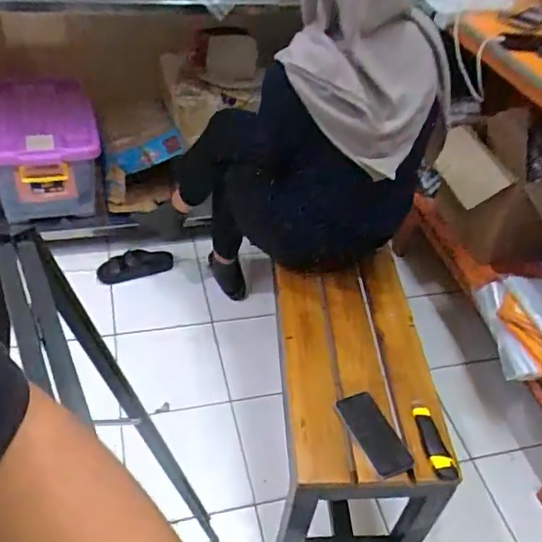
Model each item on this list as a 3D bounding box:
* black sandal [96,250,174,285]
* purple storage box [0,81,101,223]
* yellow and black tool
[{"bbox_3d":[-0.437,-0.010,1.833,0.241,0.065,0.089,-6,44,-14],"label":"black sandal"},{"bbox_3d":[-0.711,-0.372,1.777,0.323,0.322,0.331,-8,45,-16],"label":"purple storage box"},{"bbox_3d":[0.283,0.297,0.986,0.038,0.024,0.139,-4,44,-12],"label":"yellow and black tool"}]

